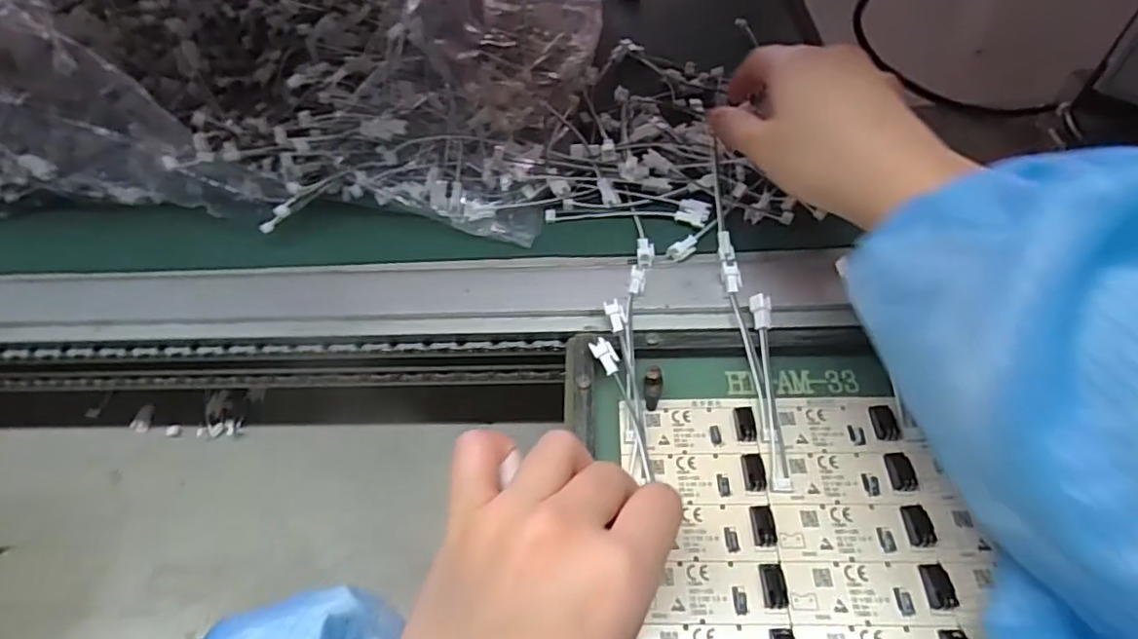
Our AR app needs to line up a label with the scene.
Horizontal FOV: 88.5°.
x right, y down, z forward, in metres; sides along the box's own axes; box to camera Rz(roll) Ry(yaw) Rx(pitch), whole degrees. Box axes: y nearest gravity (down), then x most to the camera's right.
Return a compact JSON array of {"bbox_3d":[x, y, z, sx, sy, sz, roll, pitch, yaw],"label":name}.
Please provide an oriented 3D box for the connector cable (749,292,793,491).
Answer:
[{"bbox_3d":[0.098,0.032,0.284,0.009,0.019,0.097,0,53,3],"label":"connector cable"}]

